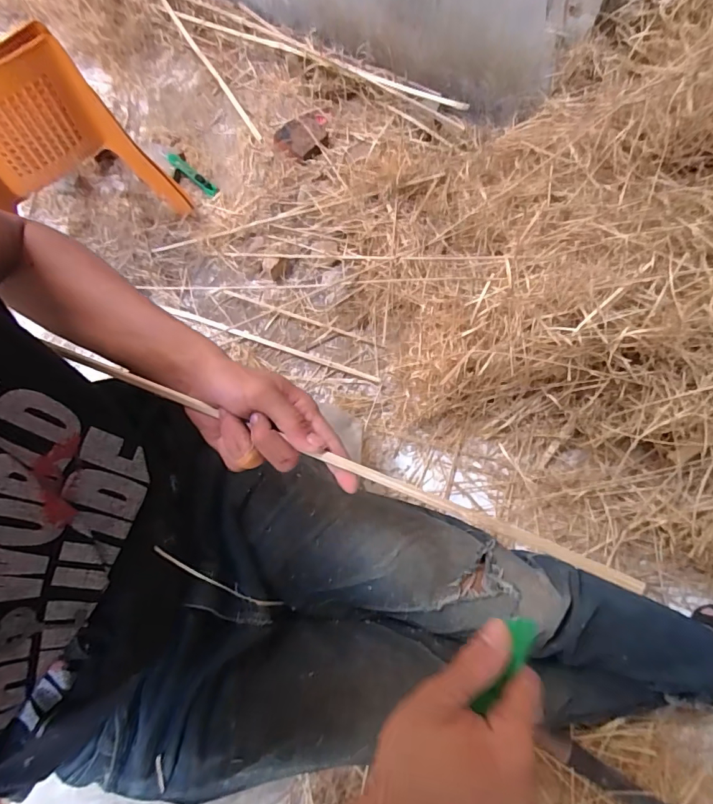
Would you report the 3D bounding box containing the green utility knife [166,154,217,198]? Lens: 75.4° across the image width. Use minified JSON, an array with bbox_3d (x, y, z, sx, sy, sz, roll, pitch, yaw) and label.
[{"bbox_3d":[-0.381,-0.528,1.075,0.142,0.015,0.029,39,73,-3],"label":"green utility knife"}]

